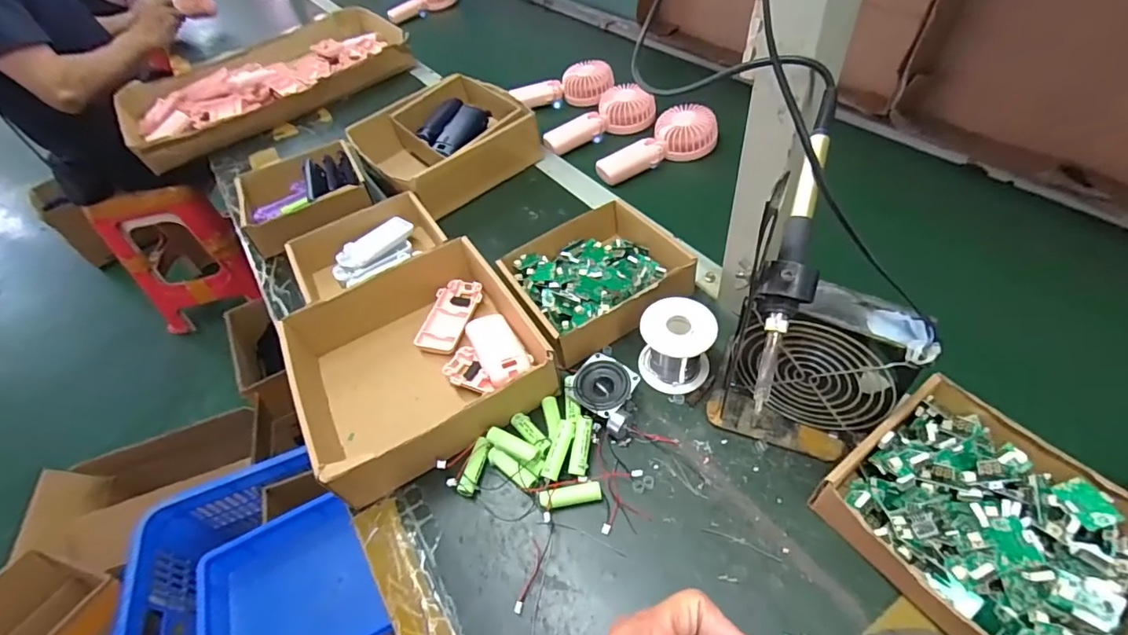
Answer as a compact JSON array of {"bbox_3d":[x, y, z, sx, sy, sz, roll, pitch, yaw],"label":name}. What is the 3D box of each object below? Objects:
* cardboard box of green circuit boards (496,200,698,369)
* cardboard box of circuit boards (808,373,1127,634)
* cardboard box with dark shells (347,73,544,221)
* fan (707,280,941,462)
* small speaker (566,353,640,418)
[{"bbox_3d":[0.035,-0.046,0.543,0.179,0.051,0.160,-26,50,-13],"label":"cardboard box of green circuit boards"},{"bbox_3d":[0.286,0.143,0.346,0.140,0.063,0.164,-31,52,-17],"label":"cardboard box of circuit boards"},{"bbox_3d":[-0.179,-0.259,0.744,0.220,0.077,0.226,-37,54,-21],"label":"cardboard box with dark shells"},{"bbox_3d":[0.194,0.044,0.400,0.132,0.129,0.069,16,54,21],"label":"fan"},{"bbox_3d":[0.036,0.066,0.467,0.052,0.028,0.050,25,58,27],"label":"small speaker"}]

